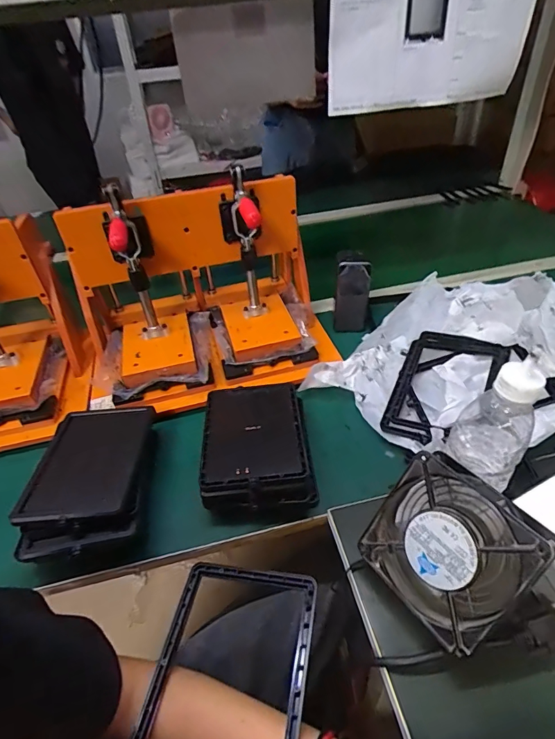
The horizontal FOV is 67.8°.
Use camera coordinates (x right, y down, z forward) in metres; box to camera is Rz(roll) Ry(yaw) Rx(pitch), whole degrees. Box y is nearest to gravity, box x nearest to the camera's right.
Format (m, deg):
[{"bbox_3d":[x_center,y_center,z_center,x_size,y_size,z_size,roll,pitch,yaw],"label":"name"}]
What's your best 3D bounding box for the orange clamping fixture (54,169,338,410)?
[{"bbox_3d":[-0.116,-0.122,0.610,0.371,0.236,0.251,-7,40,-2],"label":"orange clamping fixture"}]

